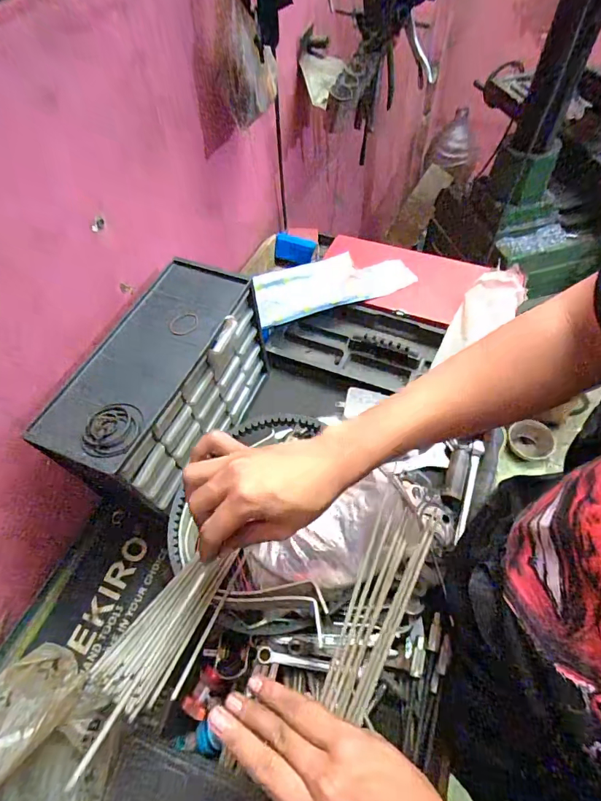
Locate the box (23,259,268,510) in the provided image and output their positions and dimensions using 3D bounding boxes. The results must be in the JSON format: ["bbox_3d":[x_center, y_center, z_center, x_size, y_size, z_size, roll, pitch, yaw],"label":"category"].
[{"bbox_3d":[-0.168,-0.010,0.557,0.128,0.185,0.291,18,59,15],"label":"box"}]

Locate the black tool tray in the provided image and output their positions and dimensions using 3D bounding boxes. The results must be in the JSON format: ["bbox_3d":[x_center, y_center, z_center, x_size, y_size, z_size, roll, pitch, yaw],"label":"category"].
[{"bbox_3d":[0.094,-0.103,0.729,0.274,0.045,0.160,18,59,15],"label":"black tool tray"}]

